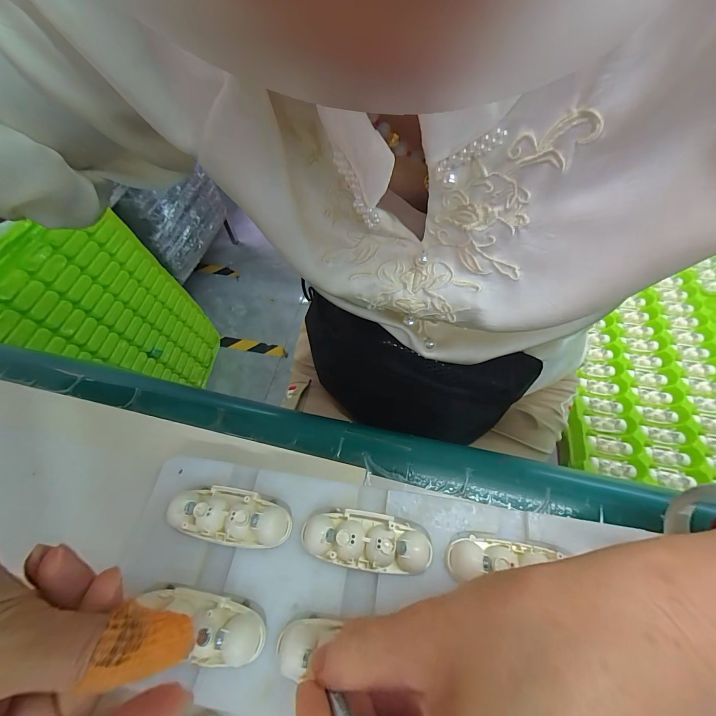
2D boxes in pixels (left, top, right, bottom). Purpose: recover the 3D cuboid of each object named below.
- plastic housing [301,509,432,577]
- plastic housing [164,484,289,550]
[{"bbox_3d":[0.004,0.090,0.168,0.062,0.015,0.025,9,59,4],"label":"plastic housing"},{"bbox_3d":[-0.065,0.082,0.175,0.060,0.016,0.025,7,60,6],"label":"plastic housing"}]

